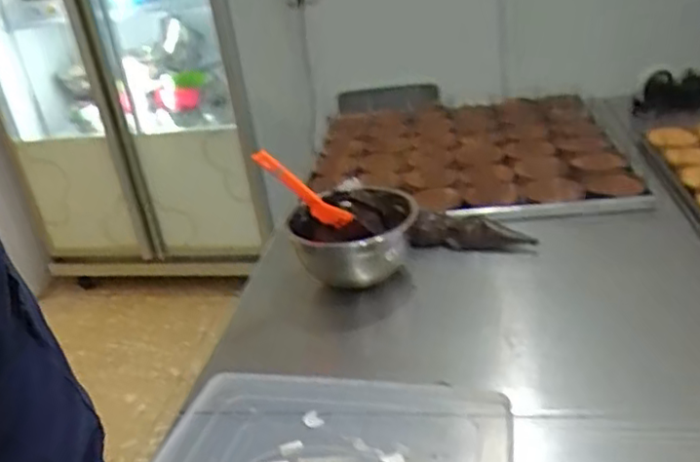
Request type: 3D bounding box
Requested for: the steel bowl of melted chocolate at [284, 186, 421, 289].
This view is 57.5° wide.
[{"bbox_3d":[0.008,0.018,0.926,0.178,0.109,0.153,2,28,19],"label":"steel bowl of melted chocolate"}]

